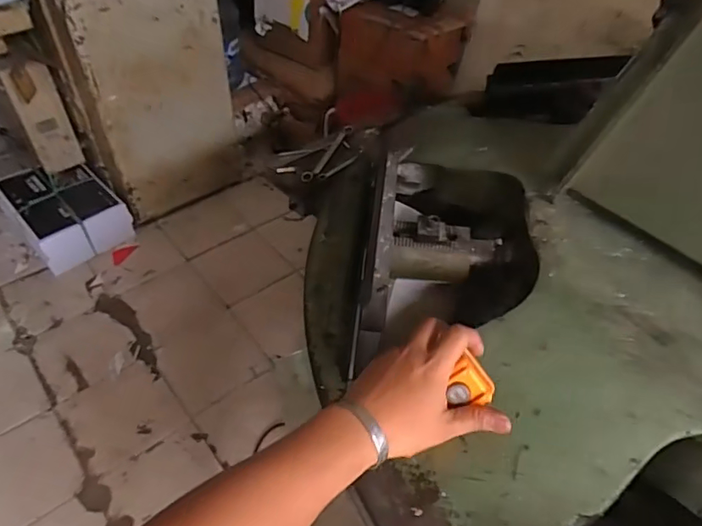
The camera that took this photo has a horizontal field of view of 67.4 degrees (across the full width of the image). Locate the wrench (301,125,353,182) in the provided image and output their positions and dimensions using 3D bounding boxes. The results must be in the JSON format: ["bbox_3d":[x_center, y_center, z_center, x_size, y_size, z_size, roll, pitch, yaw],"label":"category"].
[{"bbox_3d":[-0.049,-0.239,1.139,0.027,0.019,0.220,18,48,15],"label":"wrench"}]

